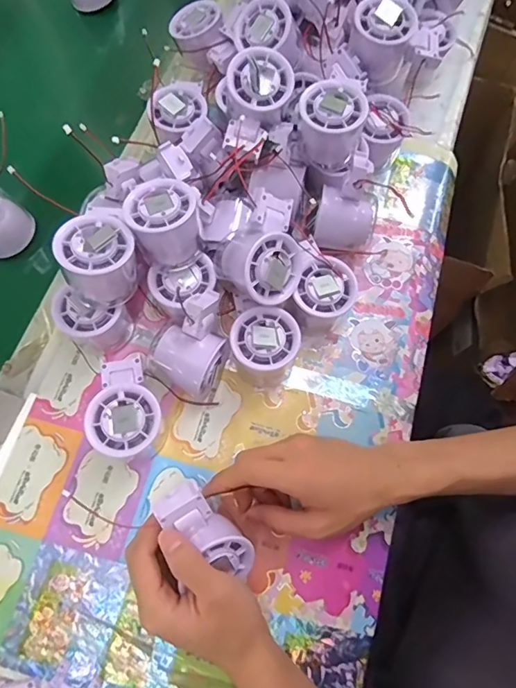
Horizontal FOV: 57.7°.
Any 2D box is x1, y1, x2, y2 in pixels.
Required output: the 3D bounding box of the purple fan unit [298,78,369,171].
[{"bbox_3d":[0.066,-0.201,0.433,0.056,0.060,0.055,0,71,0],"label":"purple fan unit"}]

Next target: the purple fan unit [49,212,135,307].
[{"bbox_3d":[-0.130,-0.068,0.385,0.056,0.062,0.062,42,76,12],"label":"purple fan unit"}]

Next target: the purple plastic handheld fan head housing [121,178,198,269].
[{"bbox_3d":[-0.079,-0.104,0.399,0.057,0.058,0.055,0,71,0],"label":"purple plastic handheld fan head housing"}]

